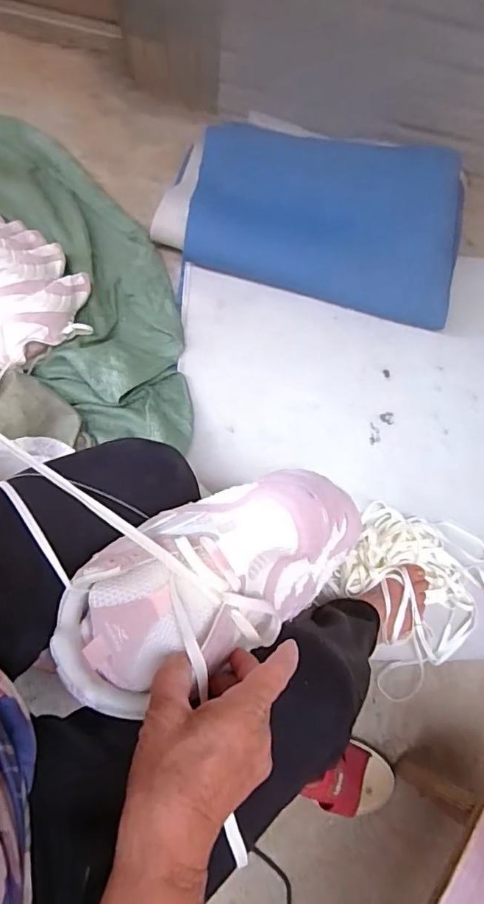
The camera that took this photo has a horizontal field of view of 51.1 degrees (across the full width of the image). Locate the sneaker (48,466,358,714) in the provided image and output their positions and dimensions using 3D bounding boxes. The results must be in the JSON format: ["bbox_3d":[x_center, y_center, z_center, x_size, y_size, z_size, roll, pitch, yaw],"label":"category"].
[{"bbox_3d":[-0.009,0.092,0.394,0.266,0.112,0.115,-21,72,-23],"label":"sneaker"}]

